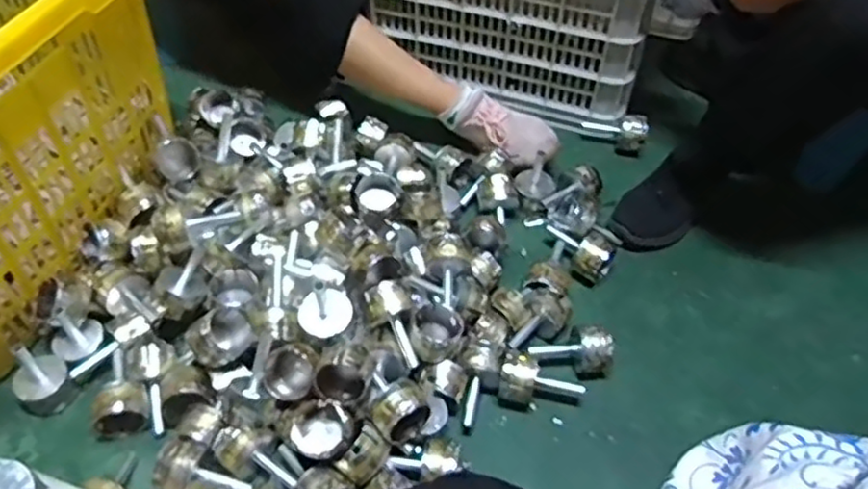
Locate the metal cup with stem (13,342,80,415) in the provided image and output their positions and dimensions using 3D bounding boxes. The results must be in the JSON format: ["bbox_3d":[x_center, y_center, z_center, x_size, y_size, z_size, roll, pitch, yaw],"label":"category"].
[{"bbox_3d":[-0.488,0.165,0.846,0.063,0.095,0.055,-31,57,-25],"label":"metal cup with stem"}]

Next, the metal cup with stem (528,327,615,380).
[{"bbox_3d":[0.188,0.145,0.900,0.106,0.060,0.046,-2,50,-3],"label":"metal cup with stem"}]

